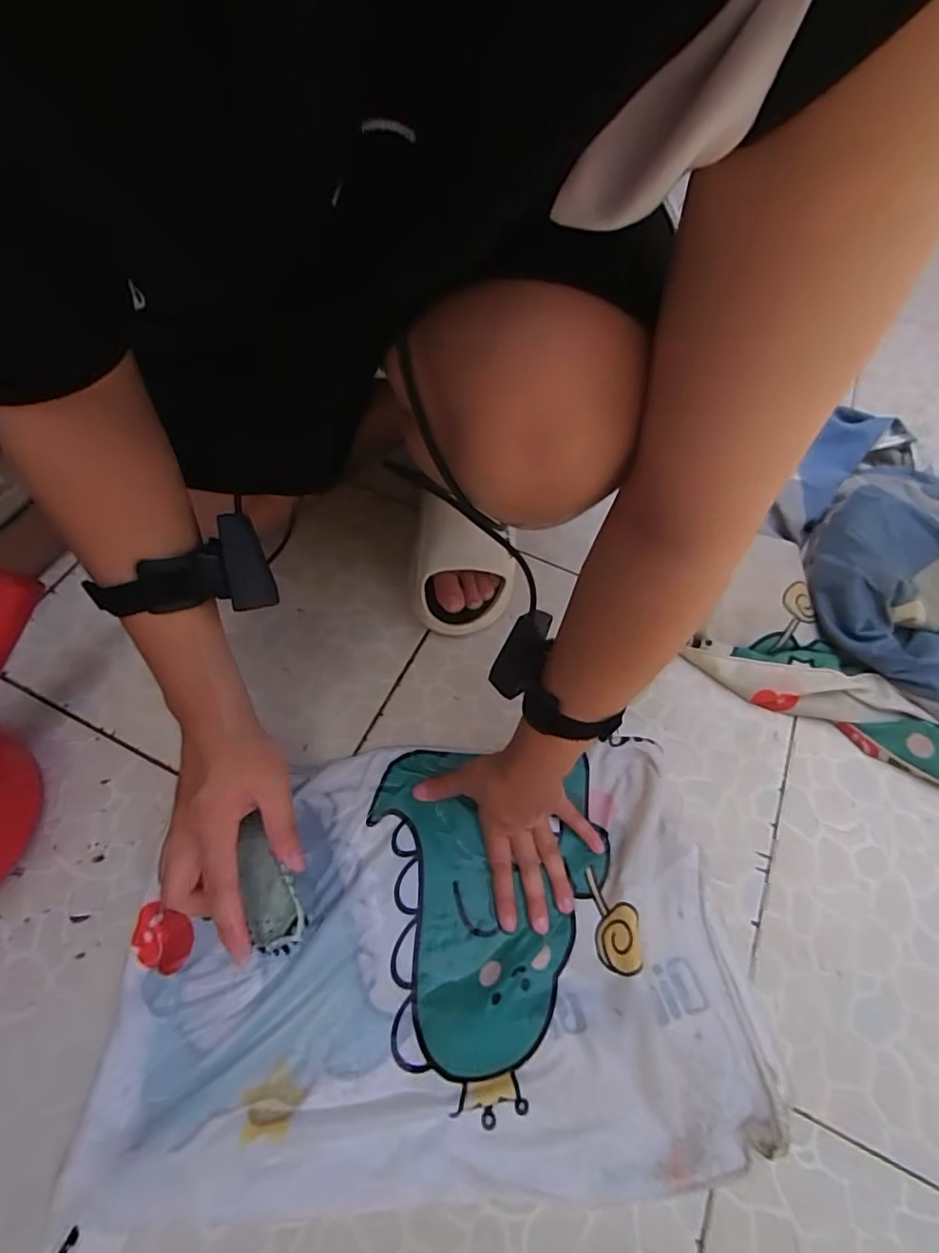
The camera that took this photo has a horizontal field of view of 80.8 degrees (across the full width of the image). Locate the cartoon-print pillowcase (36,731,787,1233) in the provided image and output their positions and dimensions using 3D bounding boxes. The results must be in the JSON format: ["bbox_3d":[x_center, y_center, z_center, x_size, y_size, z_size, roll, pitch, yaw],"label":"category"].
[{"bbox_3d":[-0.026,0.269,0.464,0.500,0.021,0.322,0,61,-3],"label":"cartoon-print pillowcase"}]

